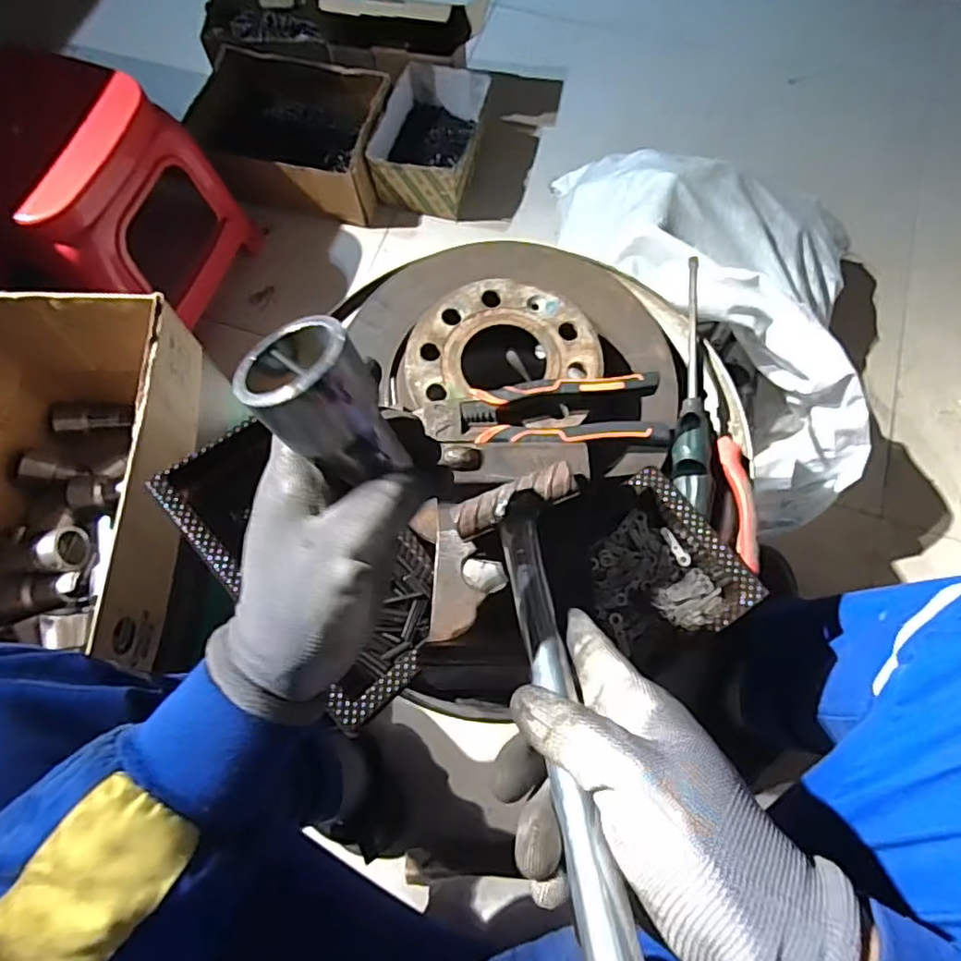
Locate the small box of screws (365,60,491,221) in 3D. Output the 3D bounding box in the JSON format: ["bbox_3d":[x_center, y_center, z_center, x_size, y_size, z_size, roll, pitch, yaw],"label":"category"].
[{"bbox_3d":[-0.080,-0.533,0.980,0.155,0.115,0.208,10,71,4],"label":"small box of screws"}]

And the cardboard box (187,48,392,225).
[{"bbox_3d":[-0.279,-0.507,0.932,0.269,0.135,0.214,13,71,5],"label":"cardboard box"}]

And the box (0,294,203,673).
[{"bbox_3d":[-0.438,0.036,0.647,0.259,0.252,0.371,1,70,1],"label":"box"}]

